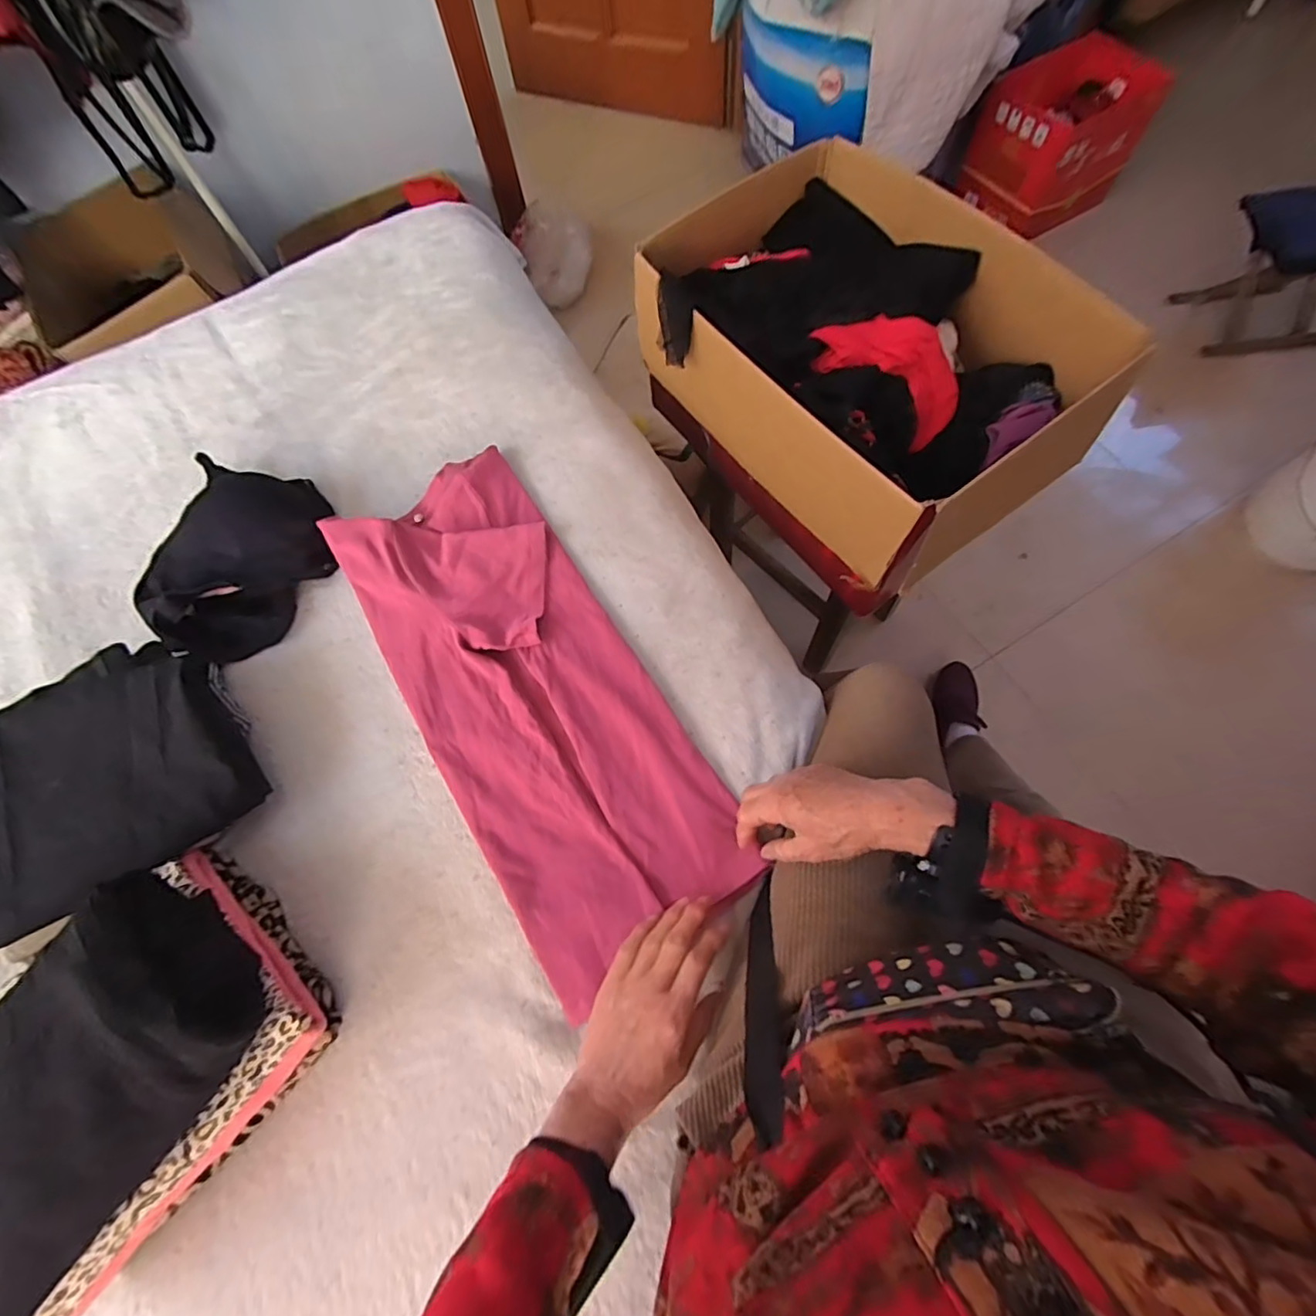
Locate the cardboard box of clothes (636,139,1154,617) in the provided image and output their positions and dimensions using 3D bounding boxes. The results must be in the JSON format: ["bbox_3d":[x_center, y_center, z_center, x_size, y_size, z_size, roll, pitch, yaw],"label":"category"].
[{"bbox_3d":[0.239,-0.355,0.705,0.356,0.224,0.480,-39,71,-11],"label":"cardboard box of clothes"}]

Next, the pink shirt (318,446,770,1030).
[{"bbox_3d":[-0.126,0.031,0.556,0.210,0.022,0.509,-30,76,-11],"label":"pink shirt"}]

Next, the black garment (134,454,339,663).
[{"bbox_3d":[-0.460,-0.115,0.604,0.191,0.068,0.221,20,70,7],"label":"black garment"}]

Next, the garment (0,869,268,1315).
[{"bbox_3d":[-0.412,0.299,0.389,0.173,0.065,0.244,32,74,15],"label":"garment"}]

